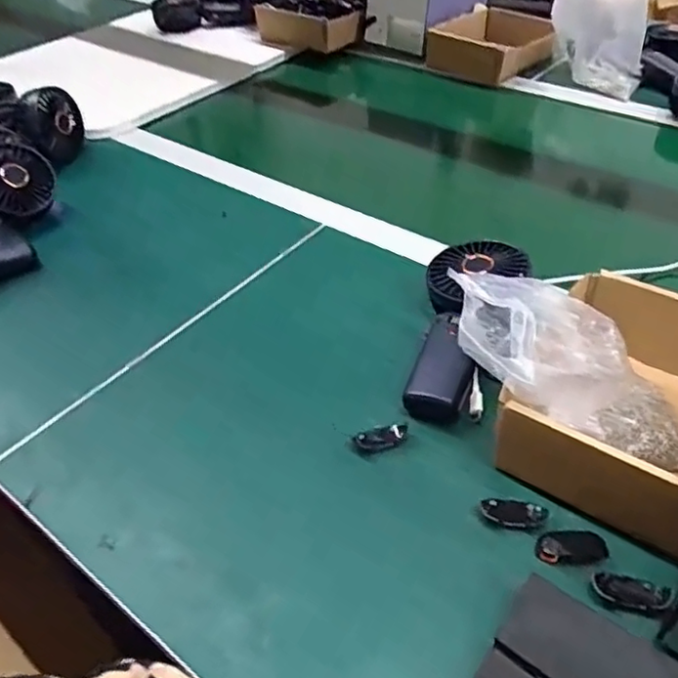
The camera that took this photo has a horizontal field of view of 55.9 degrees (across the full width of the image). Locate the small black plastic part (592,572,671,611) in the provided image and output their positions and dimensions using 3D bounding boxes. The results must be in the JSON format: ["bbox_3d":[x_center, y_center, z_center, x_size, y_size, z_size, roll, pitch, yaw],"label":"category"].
[{"bbox_3d":[0.172,0.148,0.375,0.044,0.005,0.021,5,44,10],"label":"small black plastic part"}]

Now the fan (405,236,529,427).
[{"bbox_3d":[0.100,-0.011,0.524,0.077,0.035,0.185,13,60,17],"label":"fan"}]

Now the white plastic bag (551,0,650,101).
[{"bbox_3d":[0.352,-0.432,0.886,0.055,0.141,0.159,-28,49,-23],"label":"white plastic bag"}]

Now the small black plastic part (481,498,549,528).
[{"bbox_3d":[0.115,0.114,0.420,0.042,0.007,0.021,2,44,6],"label":"small black plastic part"}]

